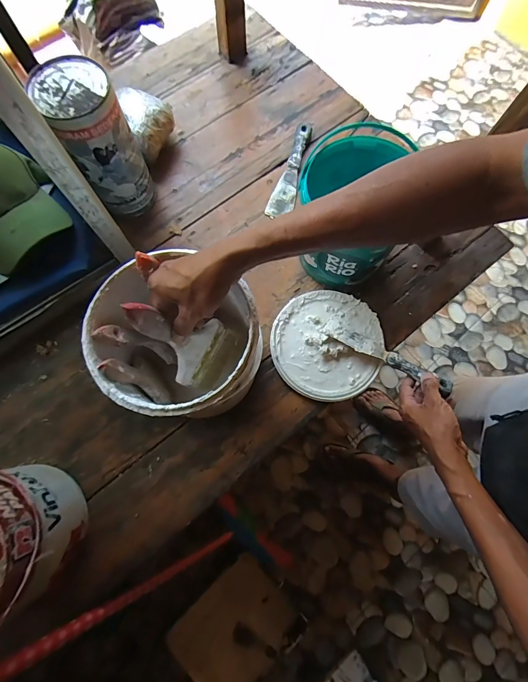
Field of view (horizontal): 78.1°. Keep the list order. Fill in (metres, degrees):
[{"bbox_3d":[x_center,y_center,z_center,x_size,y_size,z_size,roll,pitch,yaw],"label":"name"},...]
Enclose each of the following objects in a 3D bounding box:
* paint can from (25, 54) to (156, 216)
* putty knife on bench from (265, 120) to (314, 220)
[{"bbox_3d":[-0.248,-0.296,0.508,0.092,0.202,0.099,0,75,-1],"label":"paint can"},{"bbox_3d":[0.056,-0.327,0.611,0.045,0.023,0.209,19,75,4],"label":"putty knife on bench"}]

